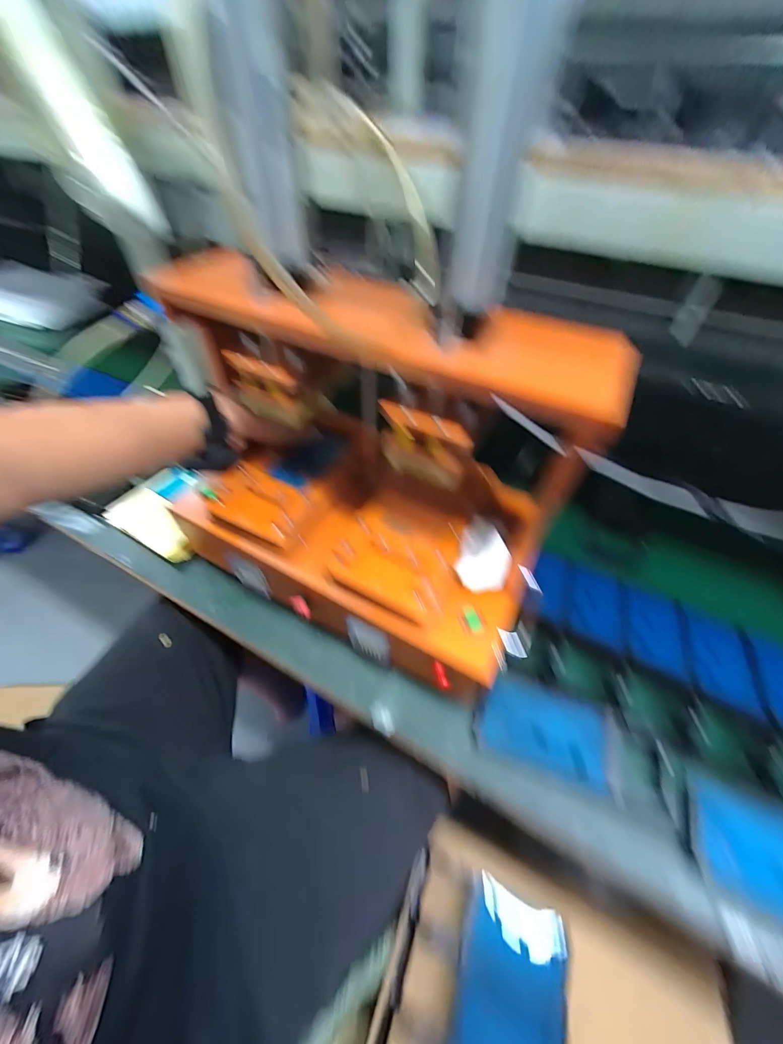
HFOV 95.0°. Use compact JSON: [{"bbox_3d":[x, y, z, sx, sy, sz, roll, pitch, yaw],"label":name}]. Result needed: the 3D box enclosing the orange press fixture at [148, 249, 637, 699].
[{"bbox_3d":[-0.046,-0.047,0.412,0.429,0.346,0.216,24,53,17],"label":"orange press fixture"}]

